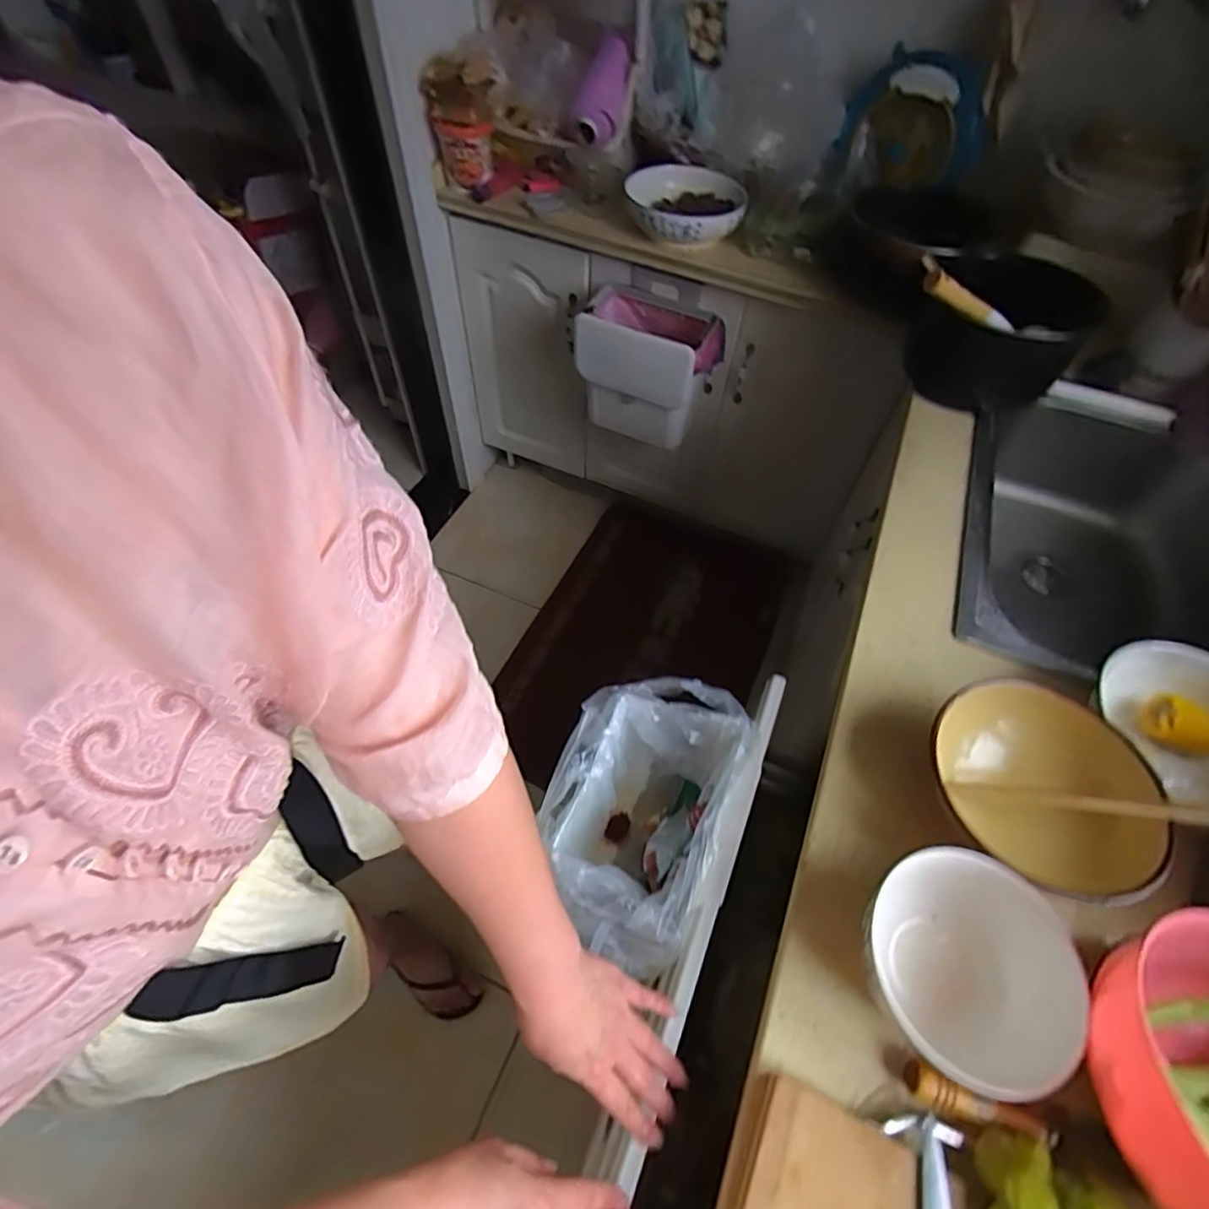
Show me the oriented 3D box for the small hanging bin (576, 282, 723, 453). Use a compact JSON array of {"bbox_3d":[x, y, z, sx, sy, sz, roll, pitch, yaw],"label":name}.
[{"bbox_3d":[0.091,-0.484,1.252,0.274,0.262,0.162,23,58,13],"label":"small hanging bin"}]

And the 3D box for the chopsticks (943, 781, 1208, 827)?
[{"bbox_3d":[0.414,0.166,0.484,0.228,0.014,0.015,1,53,25],"label":"chopsticks"}]

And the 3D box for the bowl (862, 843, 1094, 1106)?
[{"bbox_3d":[0.257,0.263,0.434,0.136,0.063,0.144,21,57,11],"label":"bowl"}]

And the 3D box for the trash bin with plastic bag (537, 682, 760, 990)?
[{"bbox_3d":[0.044,0.236,0.671,0.193,0.181,0.288,17,57,9],"label":"trash bin with plastic bag"}]

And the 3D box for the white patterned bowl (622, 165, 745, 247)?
[{"bbox_3d":[0.147,-0.743,1.109,0.226,0.066,0.205,8,56,3],"label":"white patterned bowl"}]

